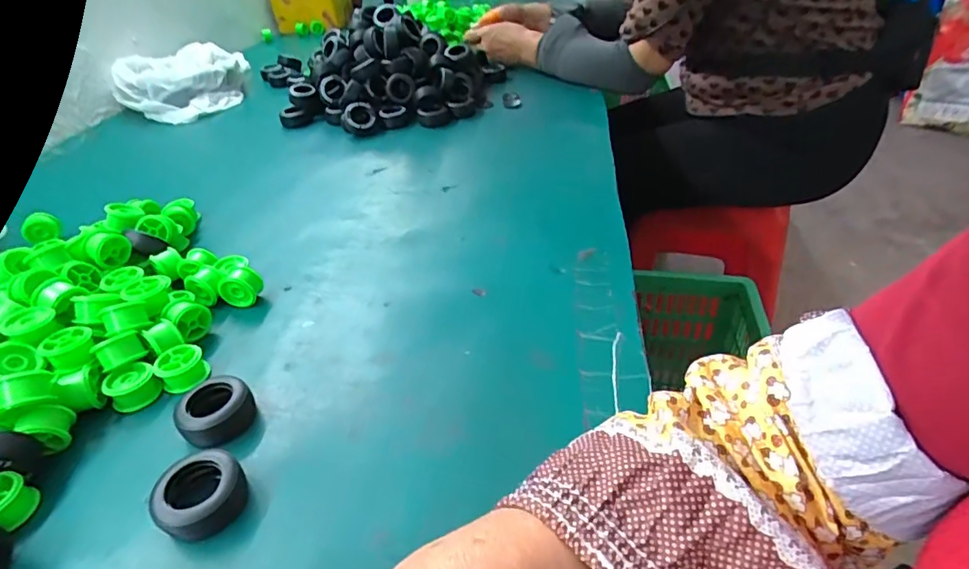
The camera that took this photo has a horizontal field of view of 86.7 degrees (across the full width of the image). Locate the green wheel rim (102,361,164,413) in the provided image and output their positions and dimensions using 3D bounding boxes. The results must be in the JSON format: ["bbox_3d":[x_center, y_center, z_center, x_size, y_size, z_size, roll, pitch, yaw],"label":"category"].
[{"bbox_3d":[-0.266,0.079,0.391,0.026,0.027,0.033,23,45,33],"label":"green wheel rim"}]

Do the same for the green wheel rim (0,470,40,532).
[{"bbox_3d":[-0.296,0.135,0.316,0.031,0.027,0.030,9,39,20],"label":"green wheel rim"}]

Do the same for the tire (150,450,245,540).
[{"bbox_3d":[-0.170,0.126,0.309,0.048,0.029,0.040,-33,44,-31],"label":"tire"}]

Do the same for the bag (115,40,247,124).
[{"bbox_3d":[-0.601,-0.405,1.019,0.224,0.080,0.265,-14,37,-10],"label":"bag"}]

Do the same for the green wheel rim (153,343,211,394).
[{"bbox_3d":[-0.237,0.067,0.404,0.033,0.029,0.027,-29,42,-28],"label":"green wheel rim"}]

